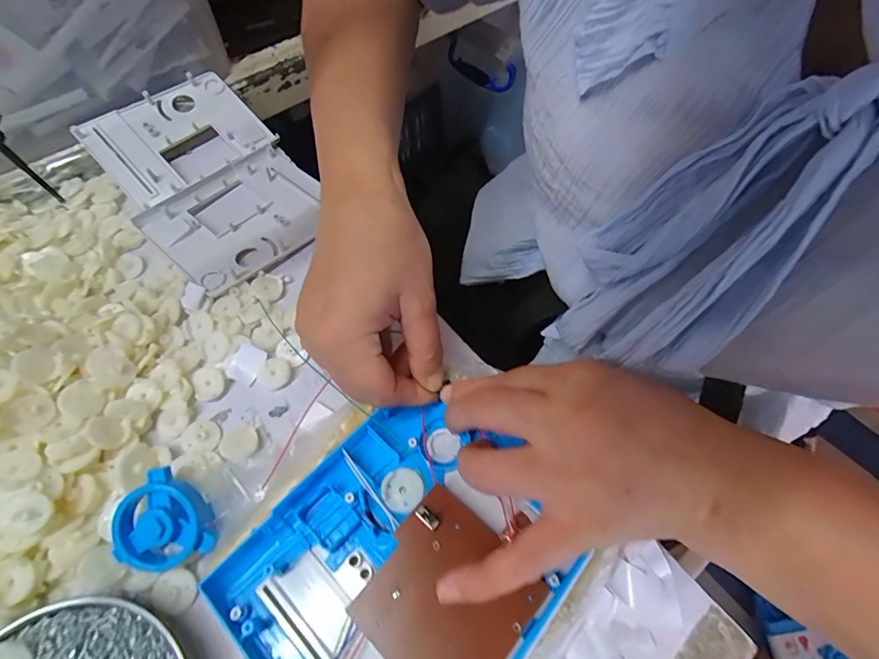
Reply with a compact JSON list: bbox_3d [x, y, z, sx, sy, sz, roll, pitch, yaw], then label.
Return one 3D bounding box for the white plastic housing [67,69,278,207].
[{"bbox_3d":[-0.252,-0.190,0.408,0.146,0.024,0.106,-38,67,-18],"label":"white plastic housing"}]

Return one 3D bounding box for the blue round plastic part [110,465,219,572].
[{"bbox_3d":[-0.162,0.112,0.242,0.051,0.019,0.051,1,84,-9],"label":"blue round plastic part"}]

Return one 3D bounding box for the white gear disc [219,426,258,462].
[{"bbox_3d":[-0.134,0.075,0.279,0.024,0.004,0.022,0,61,1],"label":"white gear disc"}]

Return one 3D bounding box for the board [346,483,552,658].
[{"bbox_3d":[0.003,0.129,0.205,0.073,0.006,0.072,38,65,19],"label":"board"}]

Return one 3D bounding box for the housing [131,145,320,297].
[{"bbox_3d":[-0.169,-0.102,0.370,0.115,0.011,0.143,38,65,19],"label":"housing"}]

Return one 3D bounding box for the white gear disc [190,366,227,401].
[{"bbox_3d":[-0.165,0.037,0.300,0.022,0.004,0.026,-31,65,-15],"label":"white gear disc"}]

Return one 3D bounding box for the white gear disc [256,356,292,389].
[{"bbox_3d":[-0.119,0.031,0.303,0.021,0.006,0.023,0,61,1],"label":"white gear disc"}]

